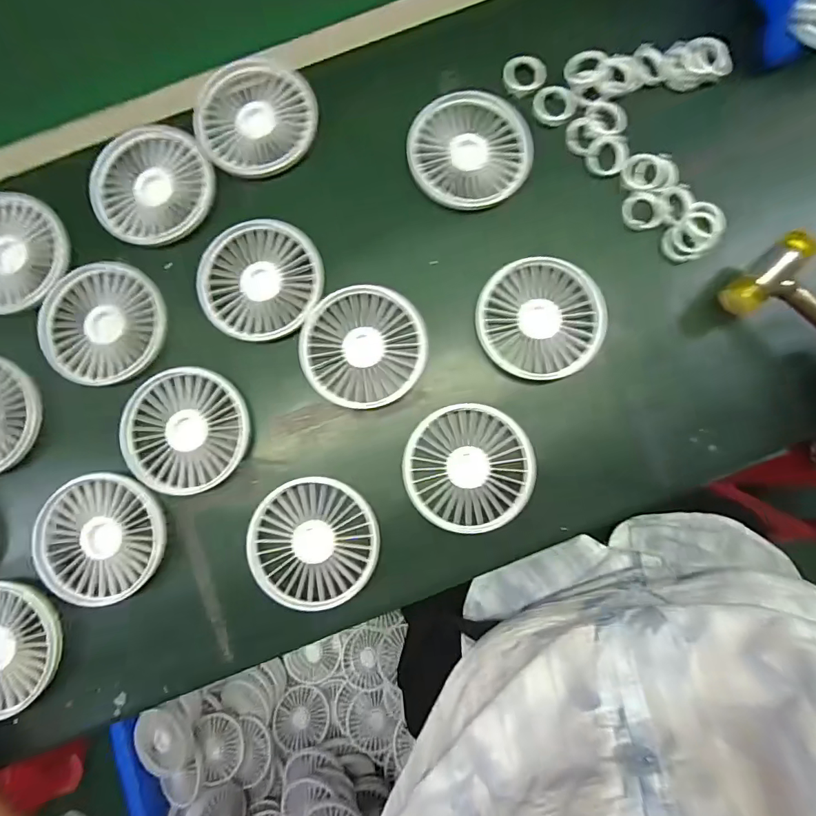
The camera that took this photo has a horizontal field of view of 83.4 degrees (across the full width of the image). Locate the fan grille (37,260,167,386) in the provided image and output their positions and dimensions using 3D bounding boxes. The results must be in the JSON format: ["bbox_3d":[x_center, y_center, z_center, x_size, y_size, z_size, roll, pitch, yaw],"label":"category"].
[{"bbox_3d":[-0.229,-0.064,0.343,0.092,0.007,0.089,0,86,0],"label":"fan grille"}]

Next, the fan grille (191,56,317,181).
[{"bbox_3d":[-0.118,-0.225,0.351,0.090,0.005,0.090,0,86,0],"label":"fan grille"}]

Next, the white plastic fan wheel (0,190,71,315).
[{"bbox_3d":[-0.308,-0.120,0.346,0.089,0.006,0.089,0,86,0],"label":"white plastic fan wheel"}]

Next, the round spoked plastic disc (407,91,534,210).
[{"bbox_3d":[0.047,-0.193,0.343,0.090,0.009,0.080,-1,86,0],"label":"round spoked plastic disc"}]

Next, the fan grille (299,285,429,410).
[{"bbox_3d":[-0.033,-0.046,0.336,0.090,0.006,0.087,0,86,0],"label":"fan grille"}]

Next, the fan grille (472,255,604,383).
[{"bbox_3d":[0.096,-0.065,0.335,0.086,0.013,0.088,0,86,0],"label":"fan grille"}]

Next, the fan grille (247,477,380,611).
[{"bbox_3d":[-0.066,0.094,0.325,0.089,0.013,0.084,0,86,0],"label":"fan grille"}]

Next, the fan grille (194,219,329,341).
[{"bbox_3d":[-0.111,-0.097,0.341,0.087,0.008,0.090,0,86,0],"label":"fan grille"}]

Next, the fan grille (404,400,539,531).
[{"bbox_3d":[0.043,0.043,0.328,0.091,0.011,0.086,0,86,0],"label":"fan grille"}]

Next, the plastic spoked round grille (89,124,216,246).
[{"bbox_3d":[-0.194,-0.171,0.348,0.089,0.005,0.091,0,86,0],"label":"plastic spoked round grille"}]

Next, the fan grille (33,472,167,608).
[{"bbox_3d":[-0.219,0.092,0.327,0.090,0.010,0.089,0,86,0],"label":"fan grille"}]

